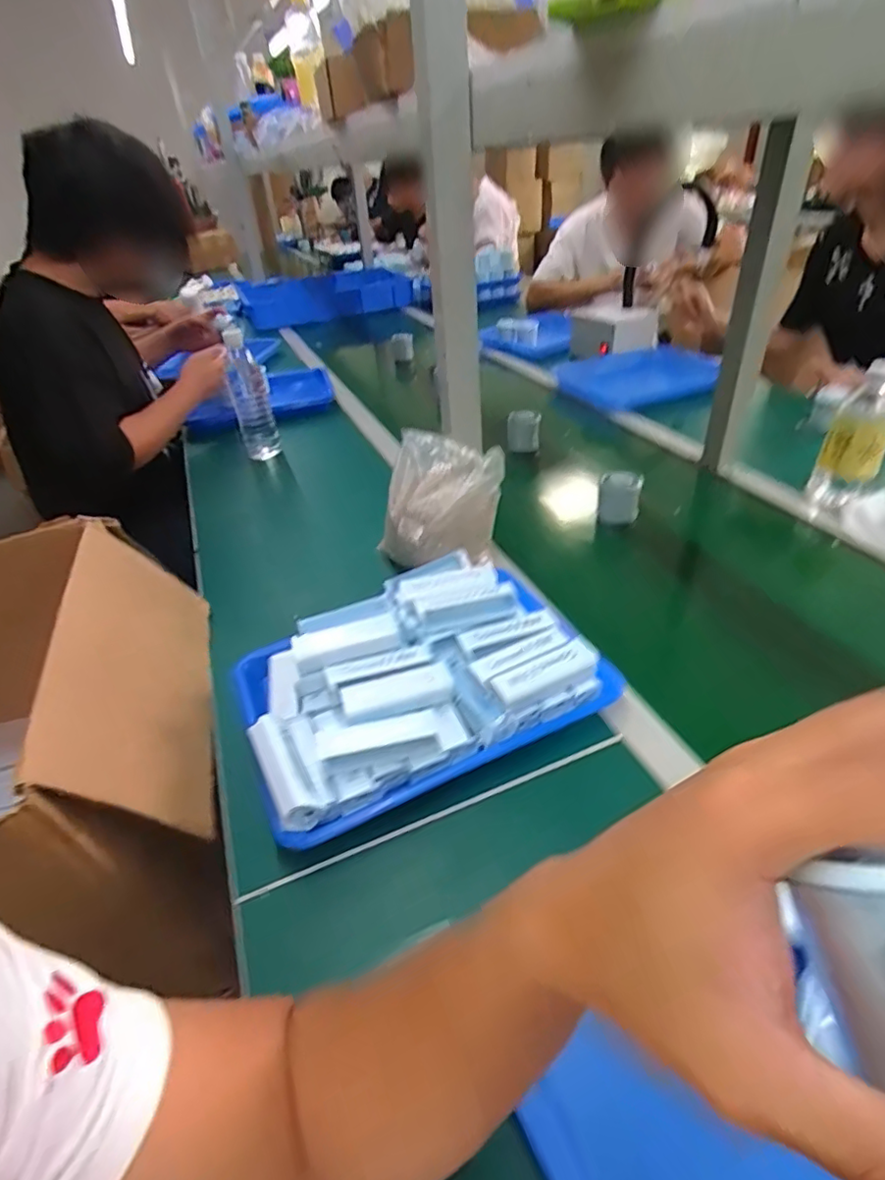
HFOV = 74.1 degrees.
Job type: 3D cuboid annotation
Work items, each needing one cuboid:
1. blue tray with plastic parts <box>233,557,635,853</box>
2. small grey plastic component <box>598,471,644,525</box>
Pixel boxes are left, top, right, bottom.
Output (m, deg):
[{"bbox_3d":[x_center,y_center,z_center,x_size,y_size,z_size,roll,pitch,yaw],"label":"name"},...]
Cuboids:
[{"bbox_3d":[-0.034,0.072,0.576,0.320,0.072,0.253,-19,39,-18],"label":"blue tray with plastic parts"},{"bbox_3d":[0.253,-0.132,0.839,0.055,0.070,0.030,2,37,10],"label":"small grey plastic component"}]

